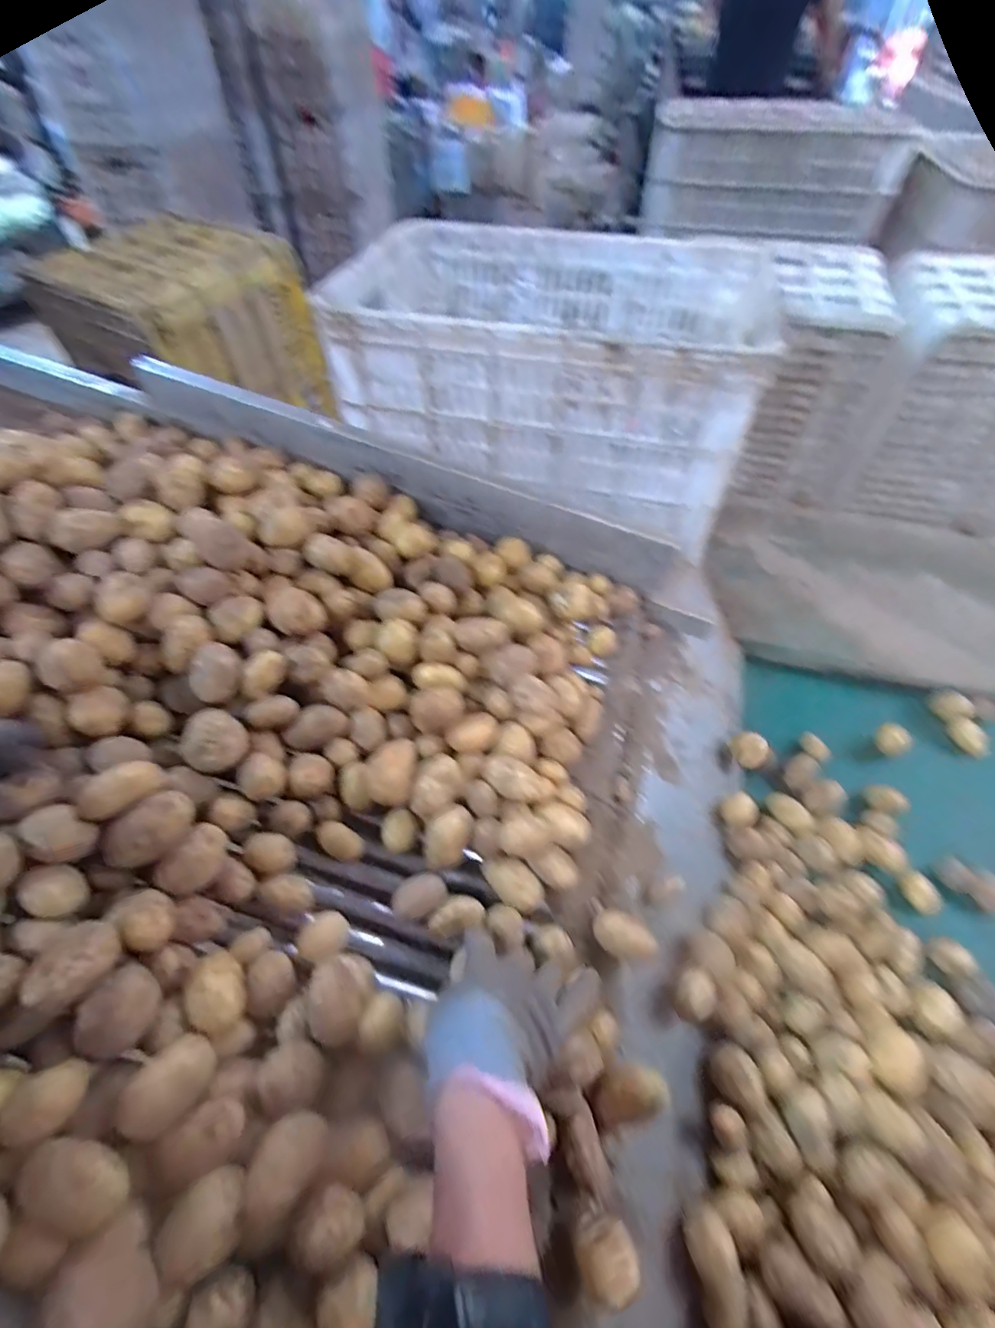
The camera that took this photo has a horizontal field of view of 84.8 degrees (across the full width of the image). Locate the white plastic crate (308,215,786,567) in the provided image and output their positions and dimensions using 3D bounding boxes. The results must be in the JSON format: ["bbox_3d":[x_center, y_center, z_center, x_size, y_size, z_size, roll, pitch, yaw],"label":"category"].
[{"bbox_3d":[0.078,-0.416,0.778,0.533,0.258,0.401,15,51,13],"label":"white plastic crate"}]

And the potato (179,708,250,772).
[{"bbox_3d":[-0.261,0.075,0.509,0.048,0.043,0.051,0,49,0],"label":"potato"}]

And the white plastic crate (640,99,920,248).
[{"bbox_3d":[0.641,-1.189,1.308,0.520,0.200,0.379,11,50,10],"label":"white plastic crate"}]

